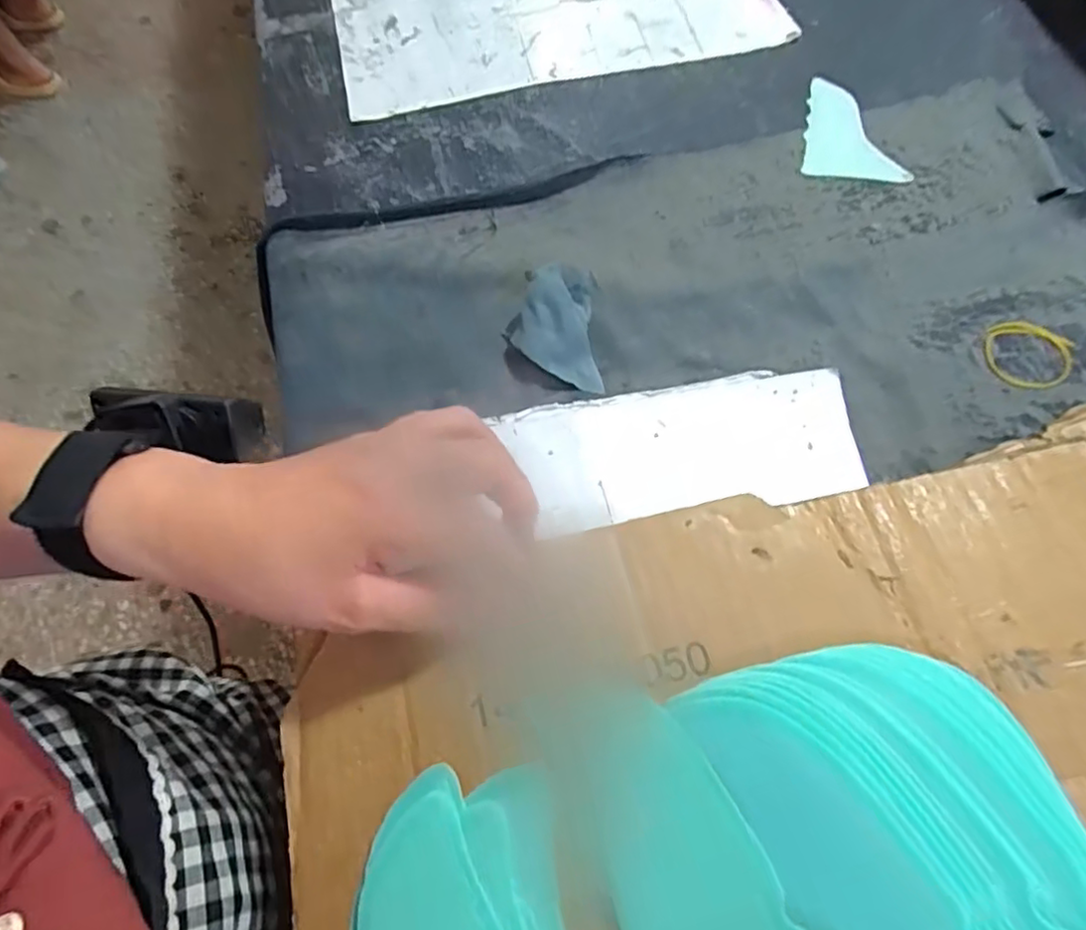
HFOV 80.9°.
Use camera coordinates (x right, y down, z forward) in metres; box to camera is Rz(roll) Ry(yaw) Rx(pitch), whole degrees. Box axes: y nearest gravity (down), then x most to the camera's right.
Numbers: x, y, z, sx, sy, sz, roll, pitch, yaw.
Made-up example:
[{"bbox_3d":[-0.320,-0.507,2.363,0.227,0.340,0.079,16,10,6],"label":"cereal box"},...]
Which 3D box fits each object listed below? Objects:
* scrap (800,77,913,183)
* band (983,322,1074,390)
[{"bbox_3d":[0.212,-0.225,0.431,0.066,0.004,0.086,10,66,6],"label":"scrap"},{"bbox_3d":[0.271,-0.061,0.355,0.047,0.004,0.042,8,66,5],"label":"band"}]

